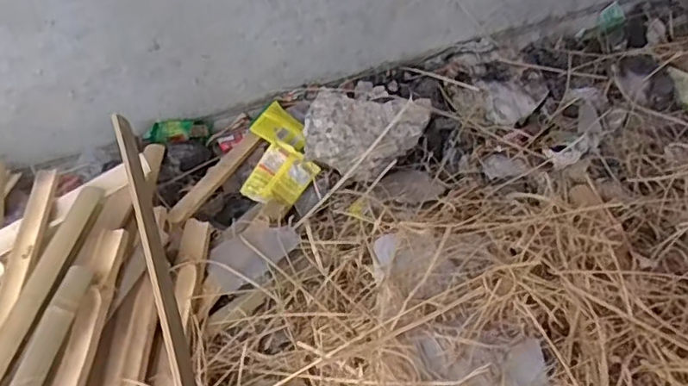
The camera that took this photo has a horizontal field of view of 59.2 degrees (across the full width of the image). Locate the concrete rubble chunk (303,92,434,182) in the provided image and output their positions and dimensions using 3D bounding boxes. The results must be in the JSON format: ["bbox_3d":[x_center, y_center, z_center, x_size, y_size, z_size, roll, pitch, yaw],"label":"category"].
[{"bbox_3d":[0.043,-0.105,1.096,0.219,0.088,0.145,2,46,7],"label":"concrete rubble chunk"}]

